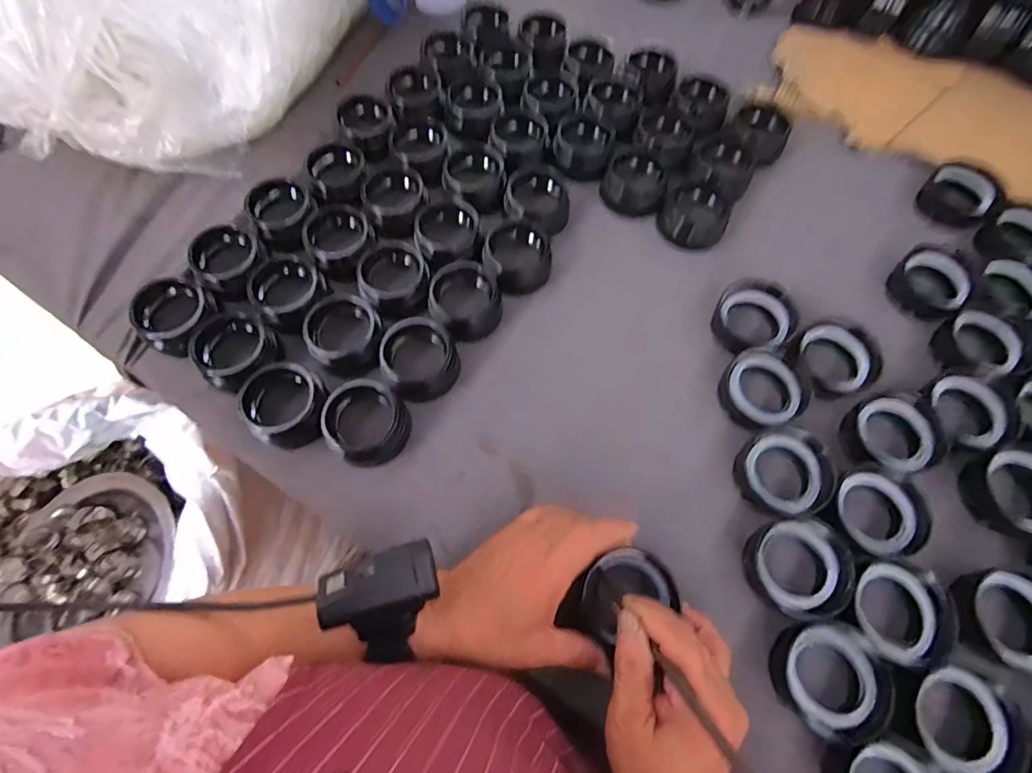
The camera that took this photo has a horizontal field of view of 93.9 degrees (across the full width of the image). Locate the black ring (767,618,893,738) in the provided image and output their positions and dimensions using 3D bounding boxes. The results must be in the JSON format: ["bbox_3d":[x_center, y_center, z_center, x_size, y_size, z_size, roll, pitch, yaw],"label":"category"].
[{"bbox_3d":[0.214,0.201,0.332,0.062,0.031,0.068,0,67,-1],"label":"black ring"}]

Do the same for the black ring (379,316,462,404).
[{"bbox_3d":[-0.082,-0.025,0.408,0.061,0.041,0.062,0,67,-1],"label":"black ring"}]

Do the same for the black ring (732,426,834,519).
[{"bbox_3d":[0.213,0.068,0.385,0.064,0.028,0.066,0,67,-1],"label":"black ring"}]

